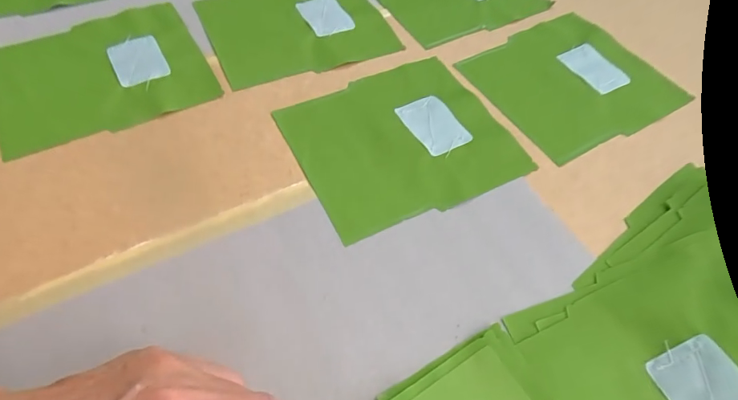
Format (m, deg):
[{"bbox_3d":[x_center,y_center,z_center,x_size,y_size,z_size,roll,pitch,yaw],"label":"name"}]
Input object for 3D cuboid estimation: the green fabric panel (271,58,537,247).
[{"bbox_3d":[0.024,-0.051,0.359,0.160,0.005,0.146,-22,60,-17],"label":"green fabric panel"}]

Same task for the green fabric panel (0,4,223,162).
[{"bbox_3d":[-0.230,-0.109,0.383,0.163,0.005,0.137,-25,61,-18],"label":"green fabric panel"}]

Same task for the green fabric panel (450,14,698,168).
[{"bbox_3d":[0.184,-0.111,0.411,0.161,0.009,0.143,-26,61,-19],"label":"green fabric panel"}]

